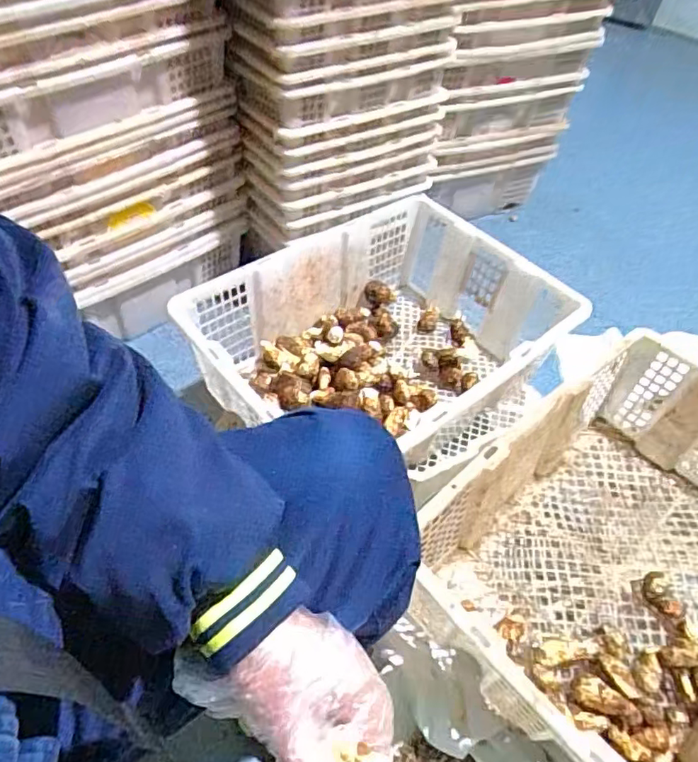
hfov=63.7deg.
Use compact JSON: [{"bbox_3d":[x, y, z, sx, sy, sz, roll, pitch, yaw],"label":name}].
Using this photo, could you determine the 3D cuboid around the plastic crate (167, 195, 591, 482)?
[{"bbox_3d":[0.043,-0.046,0.785,0.439,0.172,0.349,-30,60,-27],"label":"plastic crate"}]

